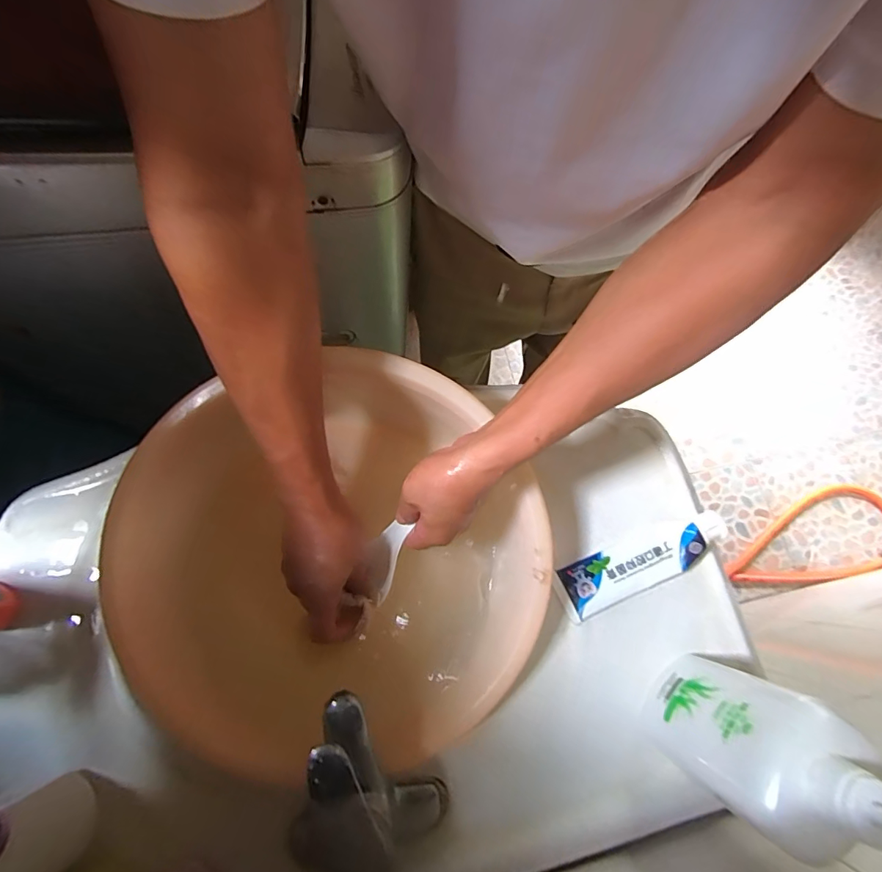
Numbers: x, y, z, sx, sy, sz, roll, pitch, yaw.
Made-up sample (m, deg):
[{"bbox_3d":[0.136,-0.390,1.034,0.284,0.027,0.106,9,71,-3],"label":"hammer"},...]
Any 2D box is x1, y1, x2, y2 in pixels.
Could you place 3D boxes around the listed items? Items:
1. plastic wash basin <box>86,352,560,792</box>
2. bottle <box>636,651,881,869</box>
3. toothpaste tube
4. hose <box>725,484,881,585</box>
[{"bbox_3d":[-0.090,0.125,0.409,0.358,0.151,0.320,-15,75,-8],"label":"plastic wash basin"},{"bbox_3d":[0.227,0.216,0.320,0.063,0.230,0.101,31,74,5],"label":"bottle"},{"bbox_3d":[0.202,0.126,0.448,0.175,0.029,0.052,-20,76,-9],"label":"toothpaste tube"},{"bbox_3d":[1.034,0.284,1.255,0.545,0.026,0.243,-13,75,-8],"label":"hose"}]

